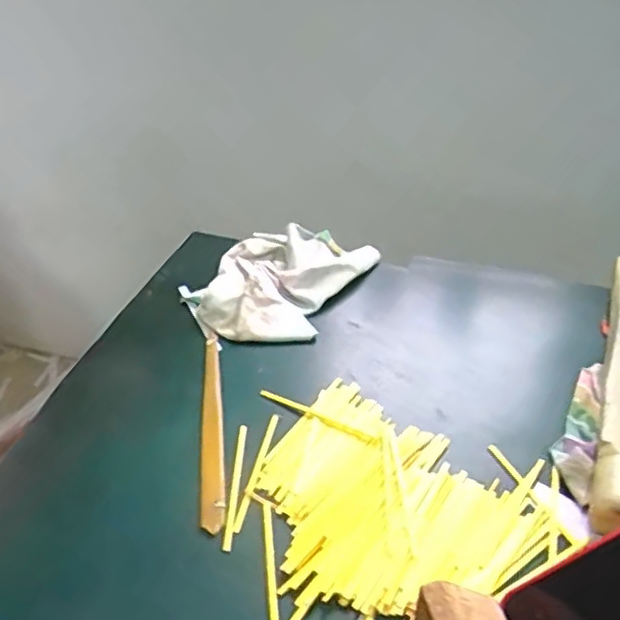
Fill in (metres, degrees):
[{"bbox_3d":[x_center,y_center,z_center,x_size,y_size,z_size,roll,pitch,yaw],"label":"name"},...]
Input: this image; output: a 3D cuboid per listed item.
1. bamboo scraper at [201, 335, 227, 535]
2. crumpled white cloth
[{"bbox_3d":[-0.078,0.089,0.529,0.018,0.009,0.198,-4,37,-6],"label":"bamboo scraper"},{"bbox_3d":[-0.034,-0.032,0.675,0.147,0.039,0.196,24,43,29],"label":"crumpled white cloth"}]

